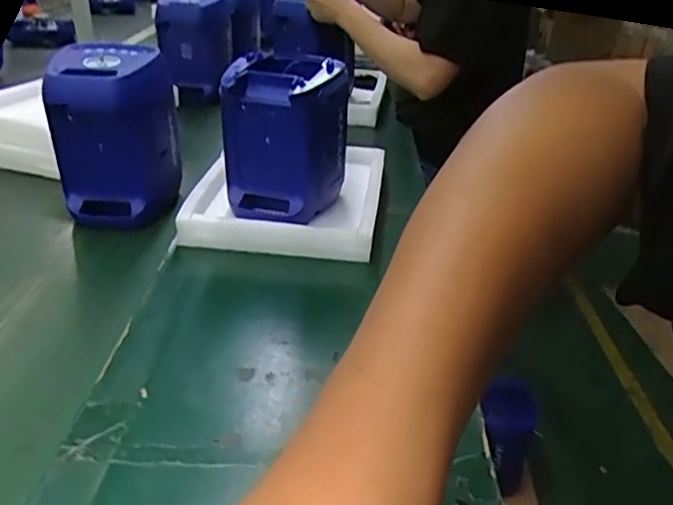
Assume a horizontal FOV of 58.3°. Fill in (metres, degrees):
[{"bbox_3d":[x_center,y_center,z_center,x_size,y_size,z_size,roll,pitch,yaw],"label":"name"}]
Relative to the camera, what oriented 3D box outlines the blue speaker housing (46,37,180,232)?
[{"bbox_3d":[-0.347,-0.183,0.965,0.157,0.248,0.143,7,29,9],"label":"blue speaker housing"}]

